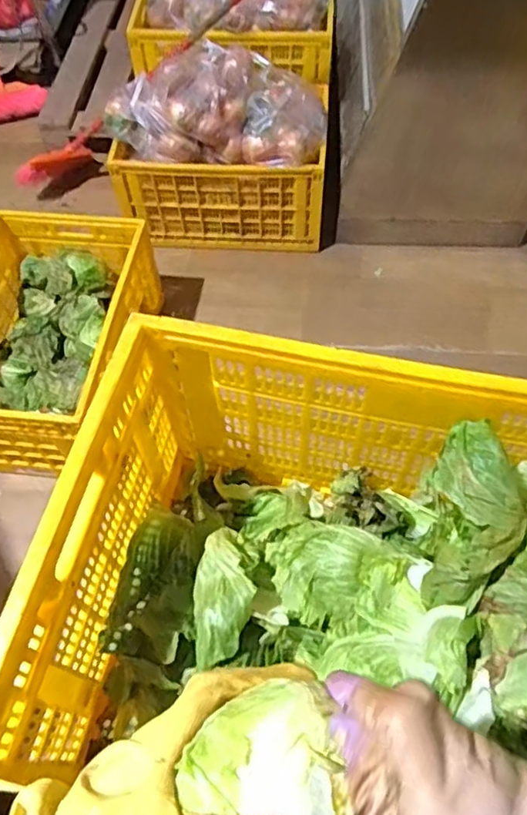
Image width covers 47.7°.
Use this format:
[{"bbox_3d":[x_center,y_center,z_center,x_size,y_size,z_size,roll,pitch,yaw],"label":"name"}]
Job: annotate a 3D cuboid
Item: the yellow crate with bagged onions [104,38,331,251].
[{"bbox_3d":[-0.122,-0.729,1.666,0.584,0.451,0.371,1,59,2],"label":"yellow crate with bagged onions"}]

